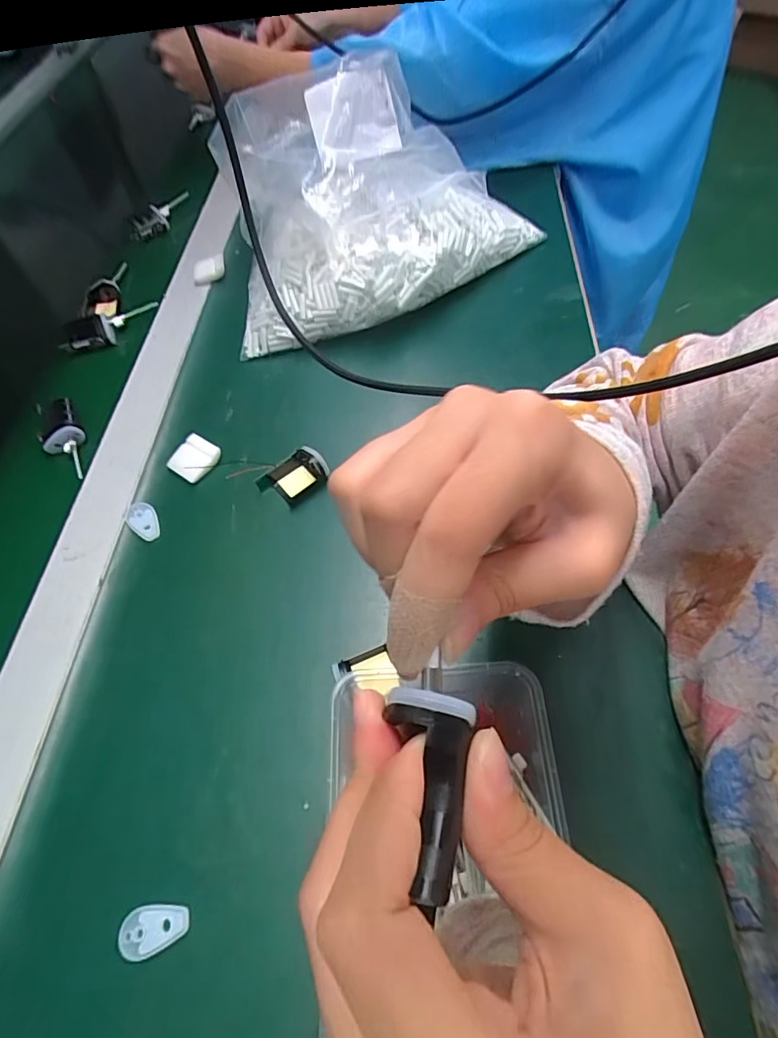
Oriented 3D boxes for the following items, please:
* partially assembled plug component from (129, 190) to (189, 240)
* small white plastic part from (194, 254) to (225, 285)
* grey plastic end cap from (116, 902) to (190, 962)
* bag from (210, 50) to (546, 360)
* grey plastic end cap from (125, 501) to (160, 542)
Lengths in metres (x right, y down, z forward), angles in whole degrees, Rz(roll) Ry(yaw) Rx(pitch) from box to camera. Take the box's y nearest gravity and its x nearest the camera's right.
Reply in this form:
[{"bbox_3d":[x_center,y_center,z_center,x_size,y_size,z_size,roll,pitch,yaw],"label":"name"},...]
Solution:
[{"bbox_3d":[-0.287,-0.381,0.623,0.088,0.025,0.026,-42,63,-2],"label":"partially assembled plug component"},{"bbox_3d":[-0.201,-0.278,0.550,0.039,0.014,0.024,-21,59,-9],"label":"small white plastic part"},{"bbox_3d":[-0.125,0.217,0.261,0.036,0.004,0.023,-11,59,-2],"label":"grey plastic end cap"},{"bbox_3d":[-0.001,-0.291,0.471,0.316,0.169,0.160,-10,59,-2],"label":"bag"},{"bbox_3d":[-0.196,0.001,0.396,0.022,0.006,0.037,-41,65,-19],"label":"grey plastic end cap"}]

